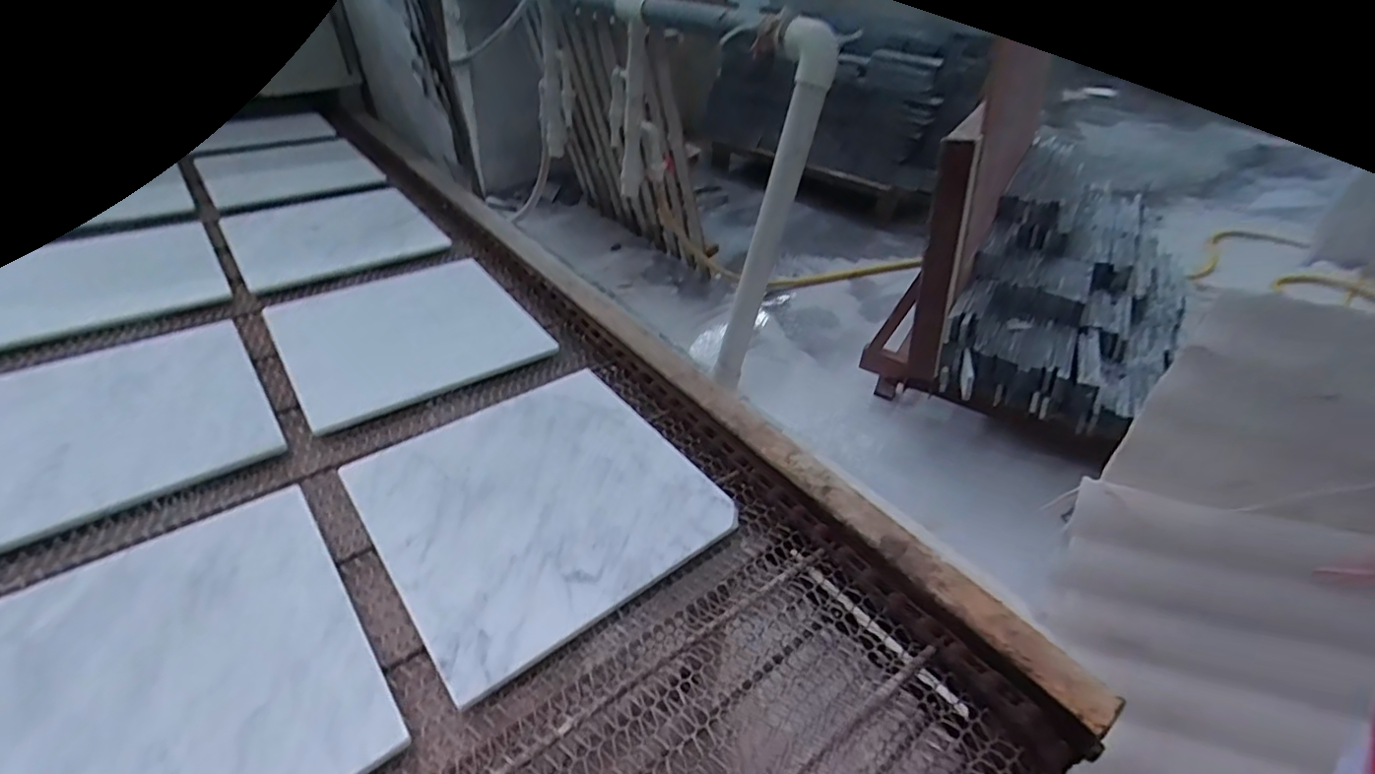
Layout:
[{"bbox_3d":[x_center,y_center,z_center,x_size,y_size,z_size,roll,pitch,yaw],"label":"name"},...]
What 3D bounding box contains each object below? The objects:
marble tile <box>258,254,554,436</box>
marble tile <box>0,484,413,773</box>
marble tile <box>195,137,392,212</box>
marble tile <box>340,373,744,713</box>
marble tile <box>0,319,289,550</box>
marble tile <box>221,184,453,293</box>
[{"bbox_3d":[-0.382,-0.086,0.827,0.302,0.017,0.298,-23,46,-31],"label":"marble tile"},{"bbox_3d":[-0.409,0.224,0.437,0.300,0.009,0.300,-24,47,-33],"label":"marble tile"},{"bbox_3d":[-0.829,-0.454,1.253,0.288,0.018,0.313,-25,48,-33],"label":"marble tile"},{"bbox_3d":[-0.148,0.108,0.614,0.300,0.011,0.296,-24,47,-32],"label":"marble tile"},{"bbox_3d":[-0.639,0.034,0.650,0.298,0.012,0.296,-24,47,-32],"label":"marble tile"},{"bbox_3d":[-0.620,-0.279,1.050,0.296,0.012,0.343,-23,46,-32],"label":"marble tile"}]

